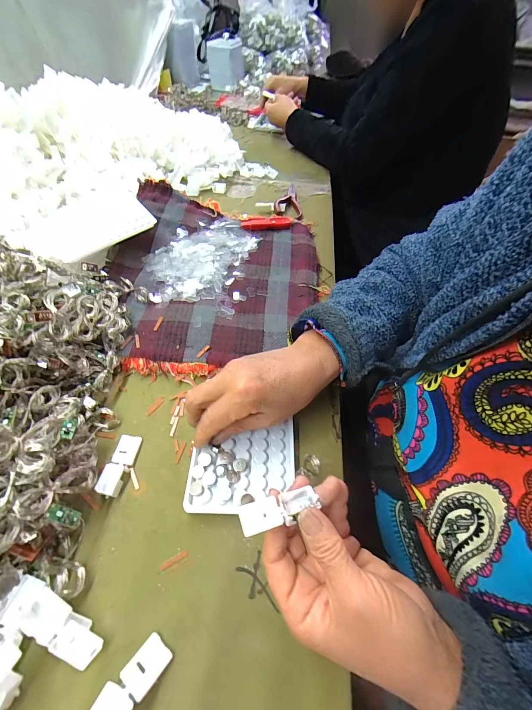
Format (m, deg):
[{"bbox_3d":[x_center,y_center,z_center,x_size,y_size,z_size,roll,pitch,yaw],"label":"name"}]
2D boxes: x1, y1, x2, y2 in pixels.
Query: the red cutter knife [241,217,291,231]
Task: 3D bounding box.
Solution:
[{"bbox_3d":[0.002,-0.218,0.497,0.084,0.012,0.018,-12,56,-13],"label":"red cutter knife"}]

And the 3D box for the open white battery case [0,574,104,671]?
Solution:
[{"bbox_3d":[-0.144,0.178,0.202,0.073,0.012,0.027,20,55,9],"label":"open white battery case"}]

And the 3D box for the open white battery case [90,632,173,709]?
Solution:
[{"bbox_3d":[-0.090,0.211,0.184,0.022,0.017,0.064,35,59,19],"label":"open white battery case"}]

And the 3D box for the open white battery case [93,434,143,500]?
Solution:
[{"bbox_3d":[-0.133,0.099,0.273,0.020,0.010,0.055,8,54,1],"label":"open white battery case"}]

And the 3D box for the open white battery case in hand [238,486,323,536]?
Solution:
[{"bbox_3d":[0.009,0.107,0.210,0.054,0.014,0.021,-8,55,-22],"label":"open white battery case in hand"}]

